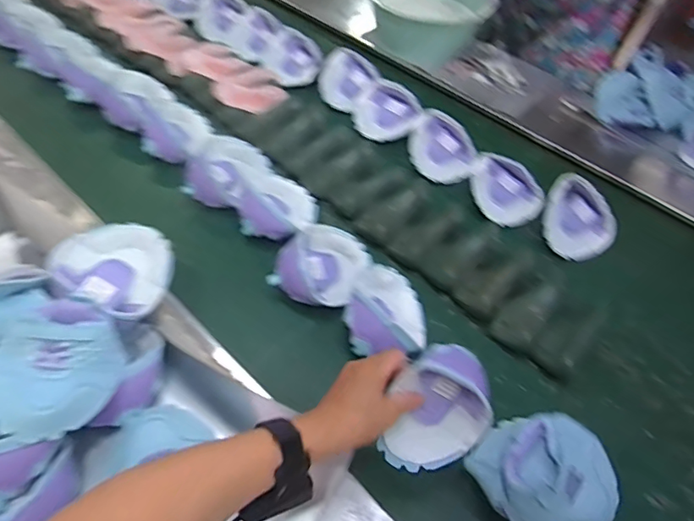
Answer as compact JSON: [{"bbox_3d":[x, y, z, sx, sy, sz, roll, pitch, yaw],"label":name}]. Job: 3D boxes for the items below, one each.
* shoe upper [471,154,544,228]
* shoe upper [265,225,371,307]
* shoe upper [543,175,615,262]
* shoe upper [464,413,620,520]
[{"bbox_3d":[0.285,-0.129,0.953,0.140,0.065,0.098,32,57,18],"label":"shoe upper"},{"bbox_3d":[-0.035,0.001,0.798,0.124,0.054,0.145,20,54,10],"label":"shoe upper"},{"bbox_3d":[0.408,-0.065,0.912,0.129,0.093,0.123,18,54,9],"label":"shoe upper"},{"bbox_3d":[0.230,0.241,0.598,0.125,0.101,0.147,-19,57,-18],"label":"shoe upper"}]

